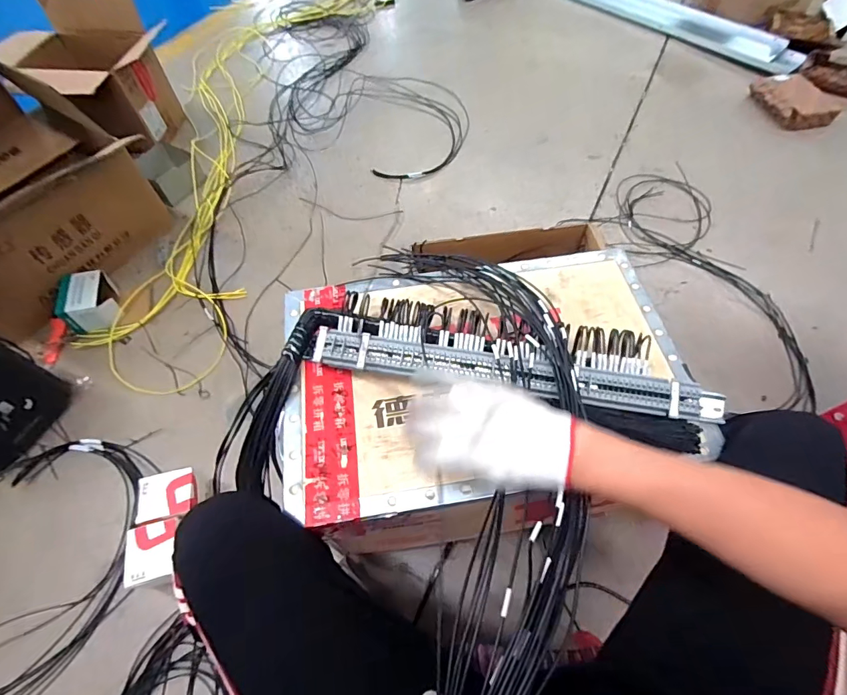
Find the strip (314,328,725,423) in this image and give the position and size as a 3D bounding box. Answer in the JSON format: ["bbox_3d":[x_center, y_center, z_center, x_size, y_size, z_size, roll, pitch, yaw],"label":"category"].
[{"bbox_3d":[0.113,0.036,0.512,0.498,0.059,0.071,8,59,6],"label":"strip"}]

